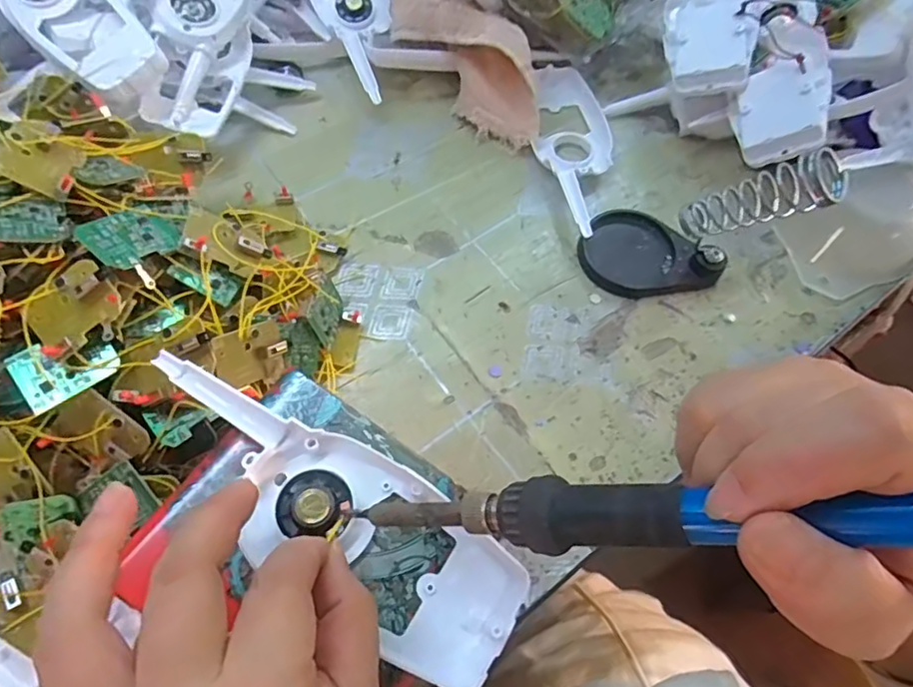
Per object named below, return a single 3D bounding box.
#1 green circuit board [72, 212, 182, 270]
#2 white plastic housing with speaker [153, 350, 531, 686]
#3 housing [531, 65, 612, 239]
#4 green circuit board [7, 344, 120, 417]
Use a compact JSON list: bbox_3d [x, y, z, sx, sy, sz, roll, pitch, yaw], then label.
[{"bbox_3d":[-0.166,-0.055,0.303,0.033,0.004,0.047,44,44,9],"label":"green circuit board"},{"bbox_3d":[-0.049,0.060,0.225,0.163,0.018,0.059,39,67,7],"label":"white plastic housing with speaker"},{"bbox_3d":[0.086,-0.146,0.439,0.055,0.018,0.167,6,63,-1],"label":"housing"},{"bbox_3d":[-0.189,0.010,0.283,0.042,0.006,0.032,-35,81,-21],"label":"green circuit board"}]

